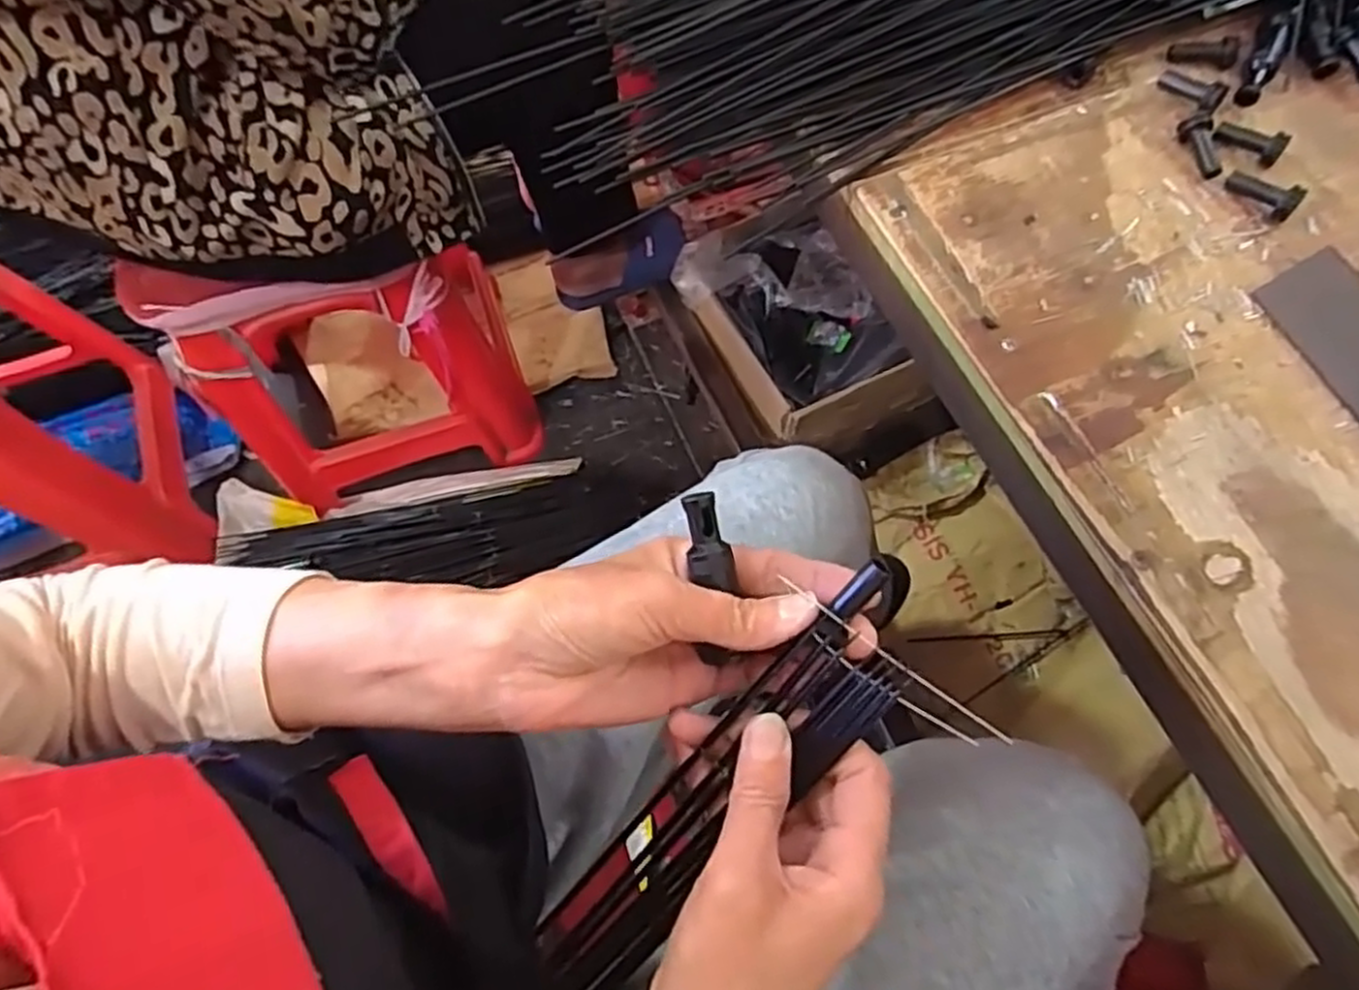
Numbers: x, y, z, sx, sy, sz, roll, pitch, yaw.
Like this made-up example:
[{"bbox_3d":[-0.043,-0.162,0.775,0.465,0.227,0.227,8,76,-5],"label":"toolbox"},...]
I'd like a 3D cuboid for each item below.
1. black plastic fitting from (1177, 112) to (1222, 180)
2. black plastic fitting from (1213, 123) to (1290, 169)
[{"bbox_3d":[0.306,-0.205,0.456,0.017,0.012,0.040,0,68,2],"label":"black plastic fitting"},{"bbox_3d":[0.337,-0.210,0.459,0.038,0.014,0.017,36,74,16],"label":"black plastic fitting"}]

